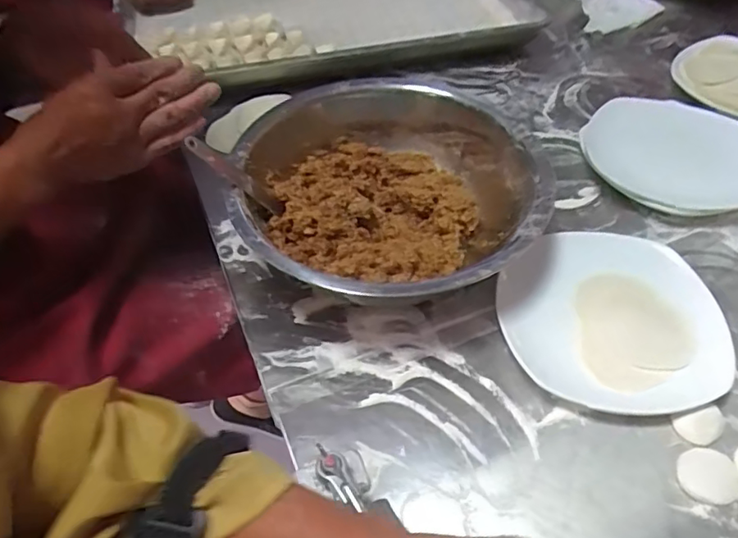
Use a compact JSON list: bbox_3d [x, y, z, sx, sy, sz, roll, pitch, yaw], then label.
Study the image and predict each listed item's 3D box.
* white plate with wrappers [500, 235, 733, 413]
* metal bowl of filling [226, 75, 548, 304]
[{"bbox_3d":[0.198,0.041,0.461,0.166,0.030,0.166,-1,50,1],"label":"white plate with wrappers"},{"bbox_3d":[0.016,-0.065,0.519,0.267,0.087,0.281,-1,50,1],"label":"metal bowl of filling"}]

